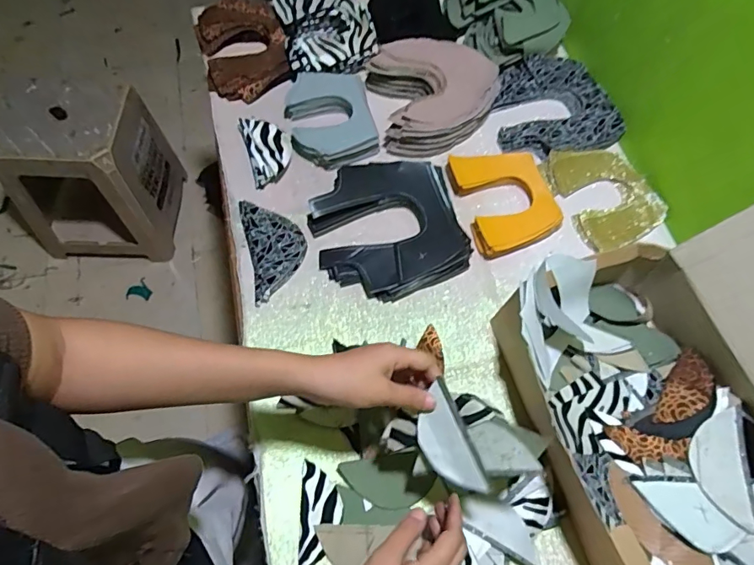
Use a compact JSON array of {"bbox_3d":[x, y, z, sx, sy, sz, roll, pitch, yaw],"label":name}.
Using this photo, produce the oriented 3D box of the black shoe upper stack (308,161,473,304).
[{"bbox_3d":[0.013,-0.075,0.633,0.185,0.035,0.188,-14,66,-10],"label":"black shoe upper stack"}]

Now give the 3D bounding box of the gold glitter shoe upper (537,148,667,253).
[{"bbox_3d":[0.327,-0.128,0.694,0.133,0.024,0.157,-19,67,-13],"label":"gold glitter shoe upper"}]

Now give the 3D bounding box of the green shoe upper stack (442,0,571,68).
[{"bbox_3d":[0.223,-0.442,0.800,0.184,0.074,0.166,-10,66,-10],"label":"green shoe upper stack"}]

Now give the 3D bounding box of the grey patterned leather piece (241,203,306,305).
[{"bbox_3d":[-0.130,-0.045,0.624,0.073,0.014,0.141,-12,65,-10],"label":"grey patterned leather piece"}]

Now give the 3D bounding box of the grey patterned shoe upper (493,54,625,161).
[{"bbox_3d":[0.270,-0.276,0.753,0.182,0.027,0.183,-11,66,-10],"label":"grey patterned shoe upper"}]

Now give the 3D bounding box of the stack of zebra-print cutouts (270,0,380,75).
[{"bbox_3d":[-0.078,-0.401,0.772,0.150,0.057,0.159,-15,67,-12],"label":"stack of zebra-print cutouts"}]

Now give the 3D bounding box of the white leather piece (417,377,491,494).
[{"bbox_3d":[0.061,0.142,0.426,0.042,0.008,0.099,-25,85,4],"label":"white leather piece"}]

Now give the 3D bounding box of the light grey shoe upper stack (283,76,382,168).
[{"bbox_3d":[-0.070,-0.242,0.711,0.117,0.035,0.157,-12,65,-10],"label":"light grey shoe upper stack"}]

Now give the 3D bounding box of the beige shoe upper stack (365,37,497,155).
[{"bbox_3d":[0.088,-0.288,0.731,0.179,0.062,0.176,-11,66,-10],"label":"beige shoe upper stack"}]

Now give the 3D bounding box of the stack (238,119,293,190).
[{"bbox_3d":[-0.155,-0.191,0.686,0.062,0.027,0.112,-16,66,-11],"label":"stack"}]

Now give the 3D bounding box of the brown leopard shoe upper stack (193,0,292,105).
[{"bbox_3d":[-0.210,-0.370,0.761,0.131,0.045,0.183,-14,67,-12],"label":"brown leopard shoe upper stack"}]

